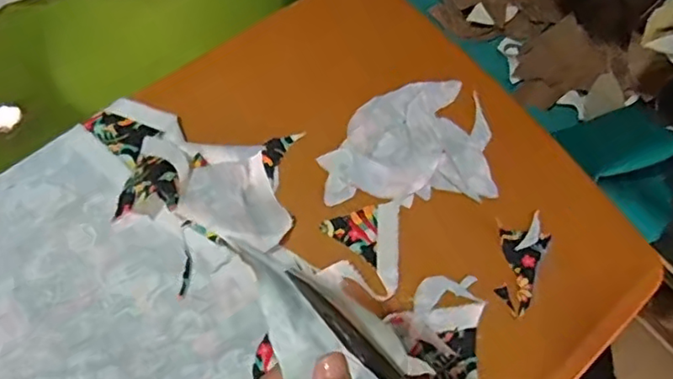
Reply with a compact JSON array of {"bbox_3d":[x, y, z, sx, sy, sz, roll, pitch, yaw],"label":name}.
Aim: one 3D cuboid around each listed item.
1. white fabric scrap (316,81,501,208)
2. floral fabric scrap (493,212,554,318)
[{"bbox_3d":[0.073,-0.049,0.605,0.169,0.007,0.126,-4,69,-5],"label":"white fabric scrap"},{"bbox_3d":[0.177,0.069,0.565,0.048,0.007,0.098,11,68,1],"label":"floral fabric scrap"}]

